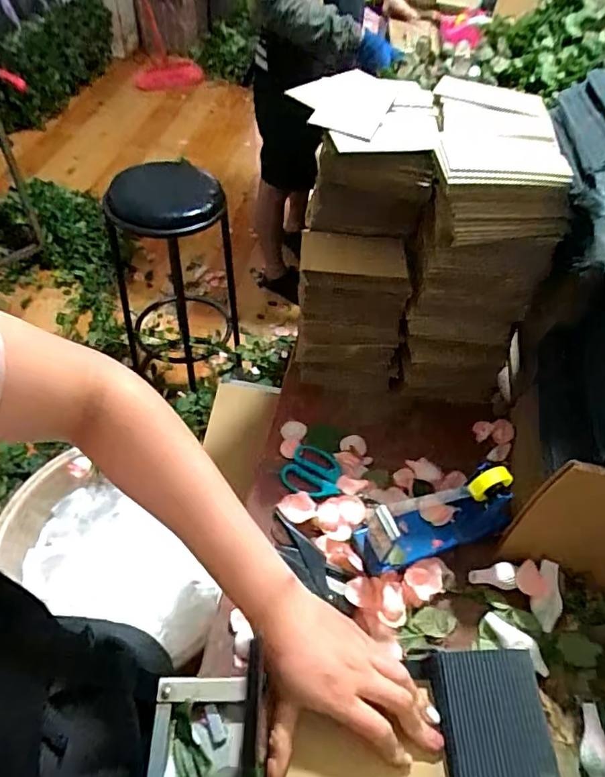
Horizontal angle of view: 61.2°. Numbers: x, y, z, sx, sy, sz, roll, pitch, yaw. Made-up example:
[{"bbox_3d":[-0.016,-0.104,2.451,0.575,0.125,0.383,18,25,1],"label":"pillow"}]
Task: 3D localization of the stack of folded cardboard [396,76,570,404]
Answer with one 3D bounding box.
[{"bbox_3d":[0.231,-0.205,0.754,0.160,0.344,0.282,5,53,-1],"label":"stack of folded cardboard"}]

